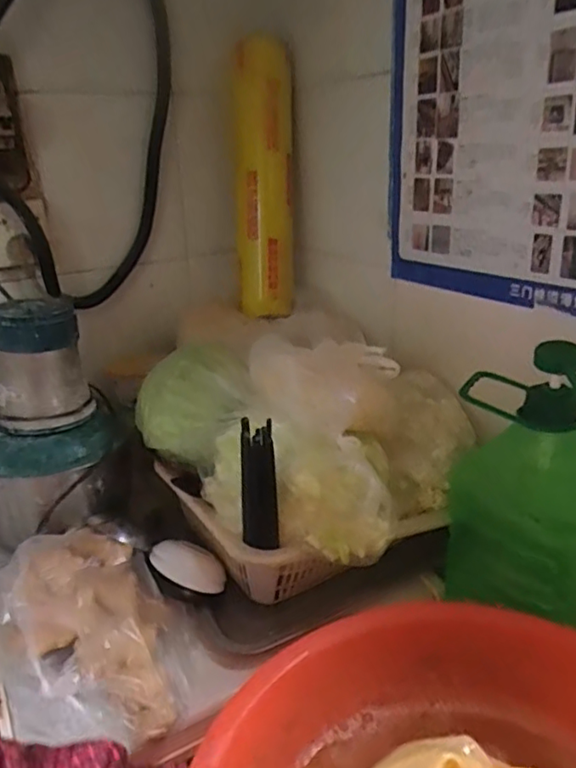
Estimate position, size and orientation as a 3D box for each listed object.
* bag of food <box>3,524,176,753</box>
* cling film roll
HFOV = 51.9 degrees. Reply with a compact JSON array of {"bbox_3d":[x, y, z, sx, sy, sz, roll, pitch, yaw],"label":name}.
[{"bbox_3d":[-0.208,0.245,0.607,0.156,0.082,0.256,-12,24,-23],"label":"bag of food"},{"bbox_3d":[-0.043,-0.318,0.966,0.096,0.416,0.079,0,23,4],"label":"cling film roll"}]

